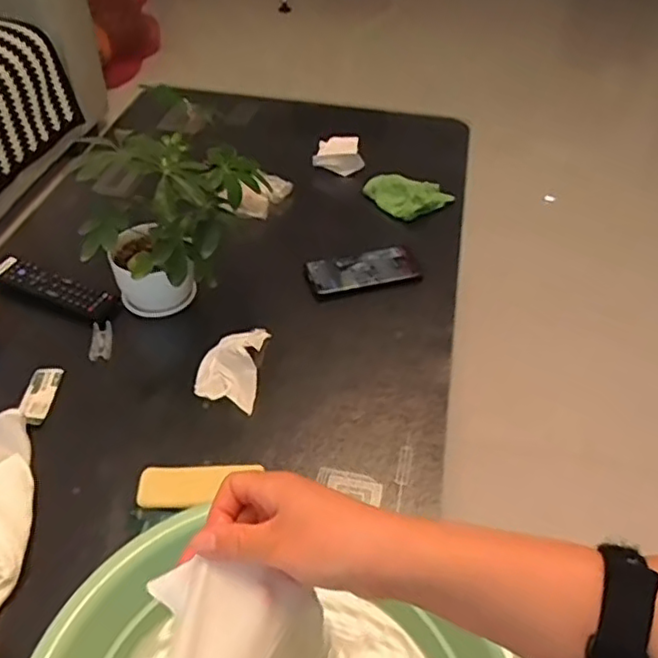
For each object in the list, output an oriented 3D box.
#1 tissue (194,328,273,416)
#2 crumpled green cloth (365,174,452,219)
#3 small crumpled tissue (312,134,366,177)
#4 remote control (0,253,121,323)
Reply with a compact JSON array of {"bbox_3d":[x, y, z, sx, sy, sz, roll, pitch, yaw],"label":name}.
[{"bbox_3d":[-0.123,0.043,0.792,0.079,0.031,0.121,4,45,2],"label":"tissue"},{"bbox_3d":[0.125,-0.215,1.041,0.141,0.053,0.063,12,46,10],"label":"crumpled green cloth"},{"bbox_3d":[0.022,-0.322,1.145,0.088,0.038,0.118,7,45,5],"label":"small crumpled tissue"},{"bbox_3d":[-0.379,-0.061,0.873,0.190,0.016,0.053,18,47,16],"label":"remote control"}]

